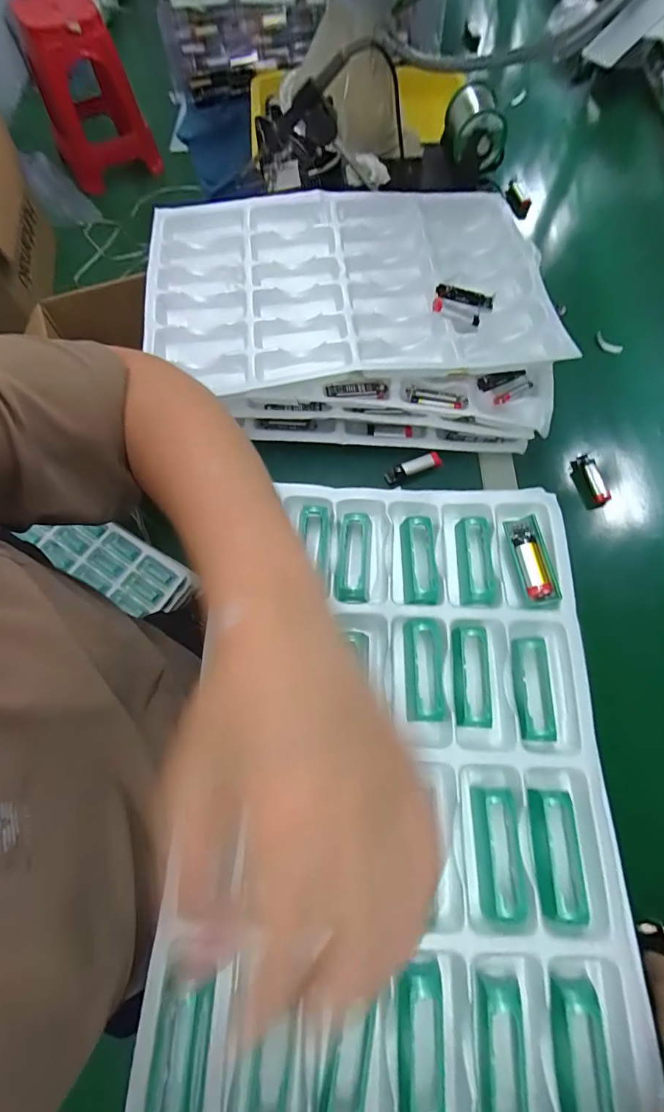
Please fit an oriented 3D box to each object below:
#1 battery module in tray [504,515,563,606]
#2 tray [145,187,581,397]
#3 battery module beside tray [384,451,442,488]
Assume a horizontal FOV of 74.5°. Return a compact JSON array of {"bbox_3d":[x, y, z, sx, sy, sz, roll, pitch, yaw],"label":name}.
[{"bbox_3d":[0.175,0.003,0.380,0.025,0.013,0.078,-9,69,-4],"label":"battery module in tray"},{"bbox_3d":[0.012,-0.328,0.522,0.443,0.031,0.300,-4,68,0],"label":"tray"},{"bbox_3d":[0.097,-0.105,0.522,0.069,0.016,0.022,-22,71,-9],"label":"battery module beside tray"}]

